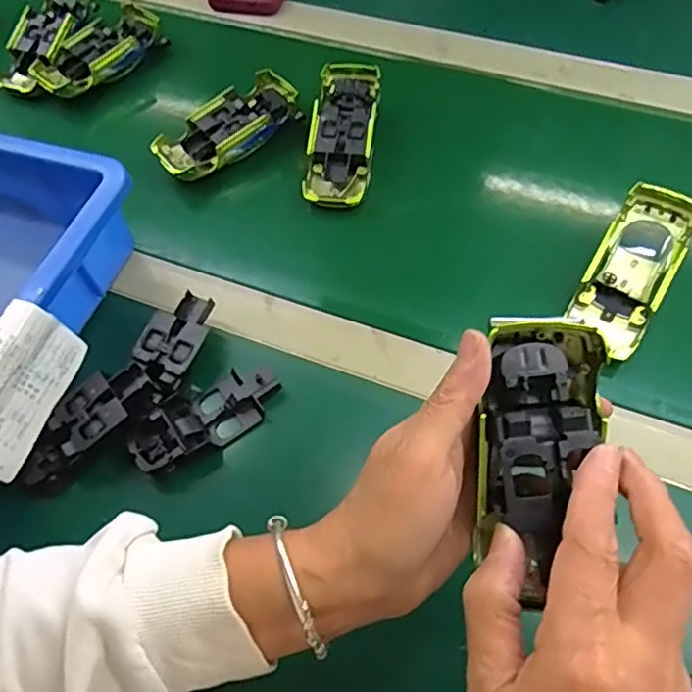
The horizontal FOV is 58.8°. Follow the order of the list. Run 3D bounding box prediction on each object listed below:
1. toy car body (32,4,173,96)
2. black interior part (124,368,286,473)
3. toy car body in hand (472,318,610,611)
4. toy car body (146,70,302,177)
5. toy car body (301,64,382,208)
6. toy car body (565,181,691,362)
[{"bbox_3d":[-0.246,-0.293,0.611,0.133,0.025,0.062,-41,66,-18],"label":"toy car body"},{"bbox_3d":[-0.095,0.045,0.412,0.101,0.022,0.049,-33,64,-15],"label":"black interior part"},{"bbox_3d":[0.082,0.045,0.269,0.048,0.035,0.113,11,73,10],"label":"toy car body in hand"},{"bbox_3d":[-0.101,-0.190,0.547,0.135,0.040,0.056,-31,63,-14],"label":"toy car body"},{"bbox_3d":[-0.002,-0.184,0.526,0.052,0.021,0.138,6,76,7],"label":"toy car body"},{"bbox_3d":[0.206,-0.054,0.445,0.053,0.032,0.132,25,79,17],"label":"toy car body"}]

